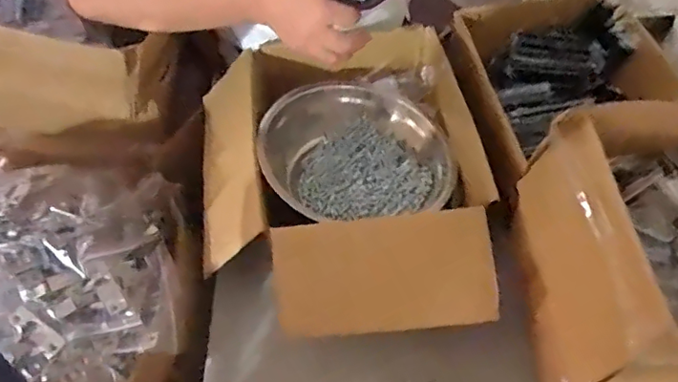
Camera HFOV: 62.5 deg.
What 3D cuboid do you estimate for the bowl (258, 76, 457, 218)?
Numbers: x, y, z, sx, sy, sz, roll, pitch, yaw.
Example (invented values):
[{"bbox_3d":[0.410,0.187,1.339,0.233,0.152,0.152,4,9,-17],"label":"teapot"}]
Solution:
[{"bbox_3d":[0.016,-0.056,0.751,0.212,0.081,0.211,-2,53,2],"label":"bowl"}]

